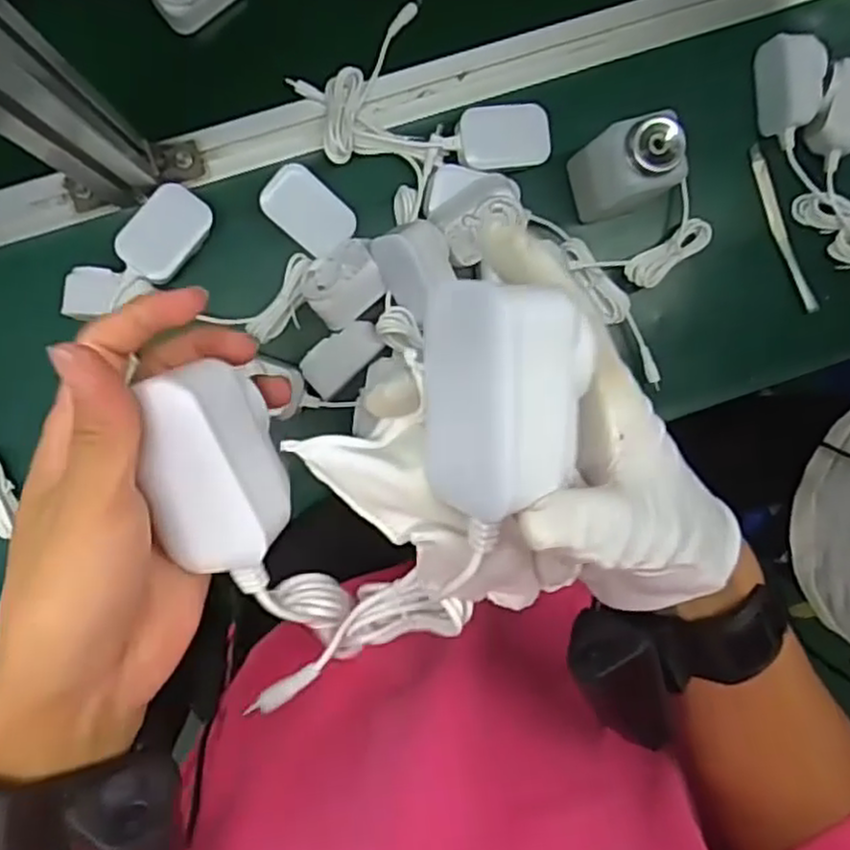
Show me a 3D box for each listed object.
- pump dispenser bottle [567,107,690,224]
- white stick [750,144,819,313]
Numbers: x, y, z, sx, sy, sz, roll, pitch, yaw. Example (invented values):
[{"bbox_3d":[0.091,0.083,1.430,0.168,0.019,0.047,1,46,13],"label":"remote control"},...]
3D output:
[{"bbox_3d":[0.144,-0.186,0.543,0.055,0.121,0.058,-12,95,-4],"label":"pump dispenser bottle"},{"bbox_3d":[0.300,-0.164,0.614,0.014,0.014,0.144,-21,95,-3],"label":"white stick"}]

